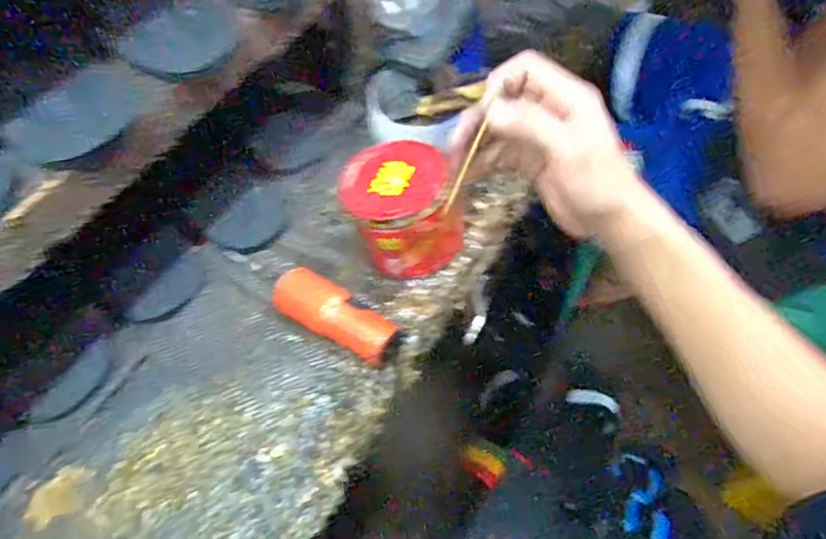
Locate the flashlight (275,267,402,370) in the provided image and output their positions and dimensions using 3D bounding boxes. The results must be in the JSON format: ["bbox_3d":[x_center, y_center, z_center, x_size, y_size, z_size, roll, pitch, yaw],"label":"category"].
[{"bbox_3d":[-0.070,0.046,0.507,0.130,0.045,0.050,26,62,19],"label":"flashlight"}]

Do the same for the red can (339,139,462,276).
[{"bbox_3d":[-0.010,-0.052,0.533,0.105,0.105,0.104,-19,58,-10],"label":"red can"}]

